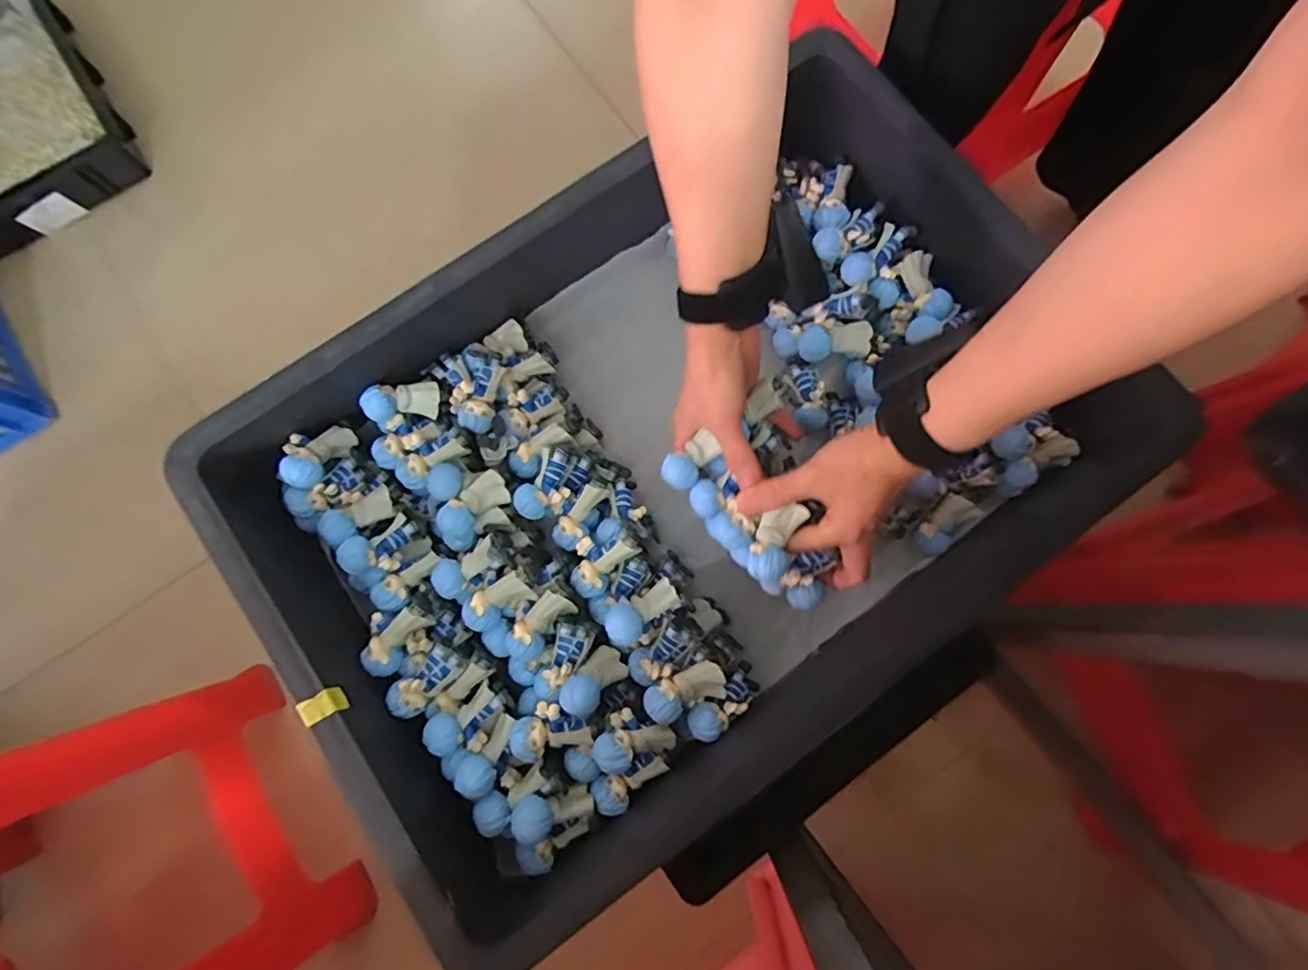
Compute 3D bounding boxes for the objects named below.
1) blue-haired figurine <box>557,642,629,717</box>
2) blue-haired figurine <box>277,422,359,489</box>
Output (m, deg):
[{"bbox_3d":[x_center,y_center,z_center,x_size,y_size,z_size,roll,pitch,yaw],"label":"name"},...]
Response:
[{"bbox_3d":[-0.043,0.140,0.439,0.028,0.058,0.020,41,124,8],"label":"blue-haired figurine"},{"bbox_3d":[-0.258,-0.025,0.464,0.035,0.025,0.064,23,42,5],"label":"blue-haired figurine"}]

